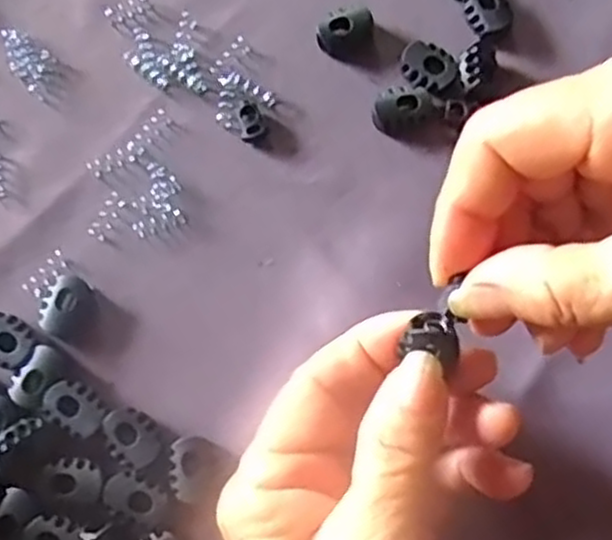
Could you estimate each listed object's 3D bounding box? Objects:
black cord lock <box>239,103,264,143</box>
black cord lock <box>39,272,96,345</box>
[{"bbox_3d":[-0.021,-0.055,0.282,0.008,0.006,0.014,-9,78,-2],"label":"black cord lock"},{"bbox_3d":[-0.085,0.013,0.267,0.014,0.008,0.022,20,78,4],"label":"black cord lock"}]

